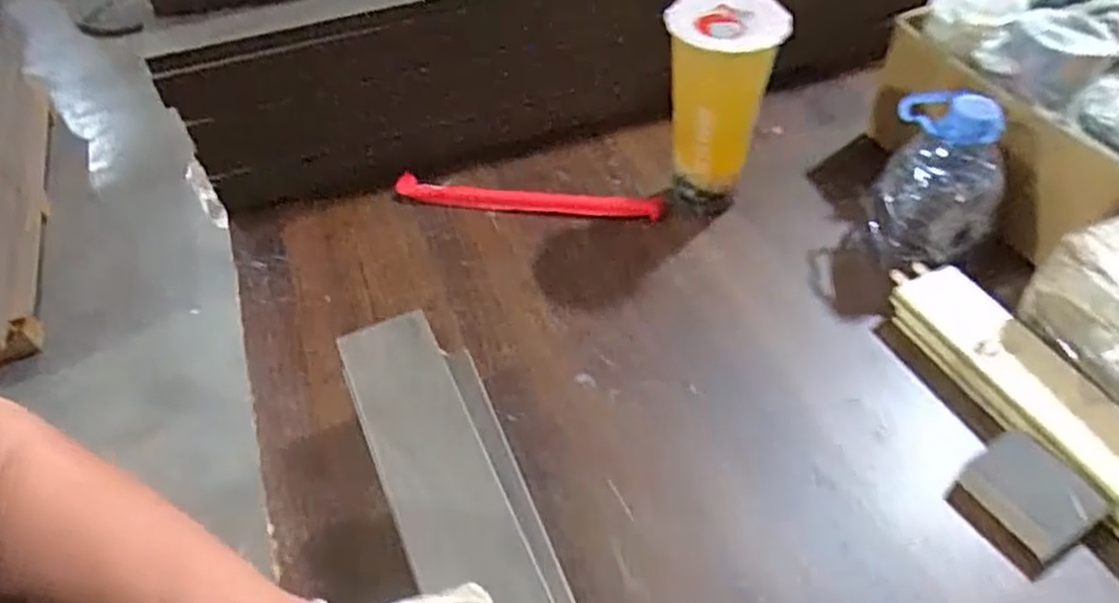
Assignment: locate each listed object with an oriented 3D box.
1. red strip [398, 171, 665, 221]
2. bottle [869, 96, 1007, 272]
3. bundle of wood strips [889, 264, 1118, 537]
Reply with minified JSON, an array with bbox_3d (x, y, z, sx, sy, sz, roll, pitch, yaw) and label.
[{"bbox_3d":[-0.033,-0.101,0.724,0.257,0.020,0.027,6,50,10],"label":"red strip"},{"bbox_3d":[0.297,-0.092,0.599,0.092,0.134,0.081,22,55,22],"label":"bottle"},{"bbox_3d":[0.349,0.089,0.523,0.069,0.033,0.322,-21,51,-12],"label":"bundle of wood strips"}]

